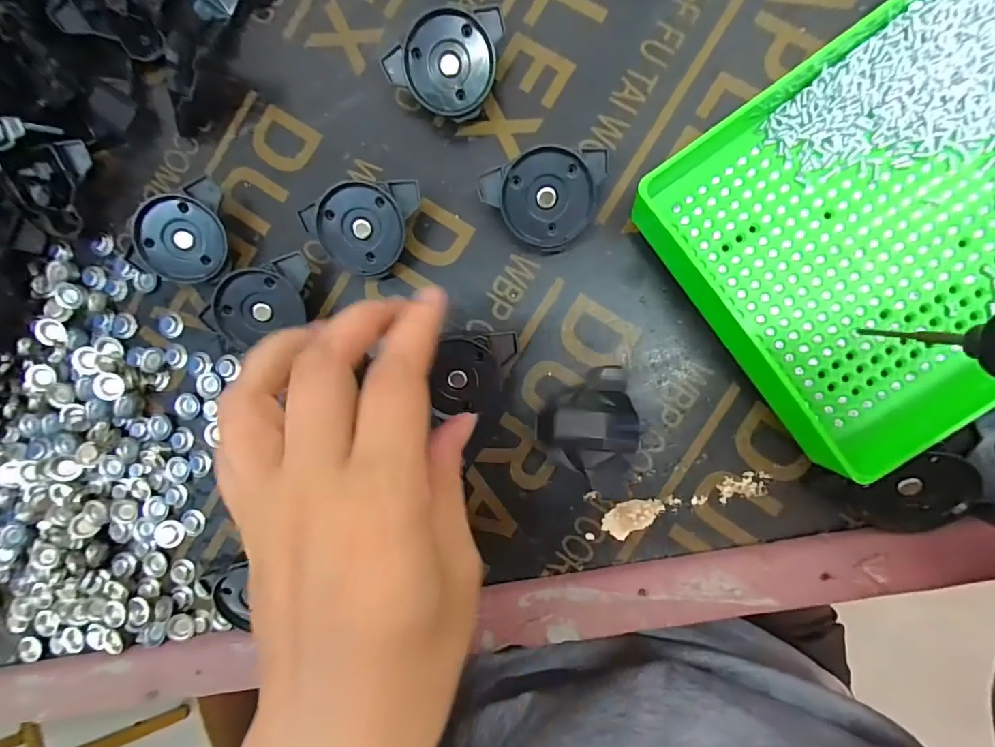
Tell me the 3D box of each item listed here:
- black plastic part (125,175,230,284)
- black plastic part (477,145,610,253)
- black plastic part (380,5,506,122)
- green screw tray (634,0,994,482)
[{"bbox_3d":[-0.164,-0.074,0.240,0.046,0.029,0.052,8,92,10],"label":"black plastic part"},{"bbox_3d":[0.023,-0.085,0.218,0.047,0.018,0.047,-35,108,14],"label":"black plastic part"},{"bbox_3d":[-0.023,-0.154,0.223,0.047,0.018,0.051,29,106,-14],"label":"black plastic part"},{"bbox_3d":[0.204,-0.085,0.183,0.253,0.036,0.165,-34,85,9],"label":"green screw tray"}]

